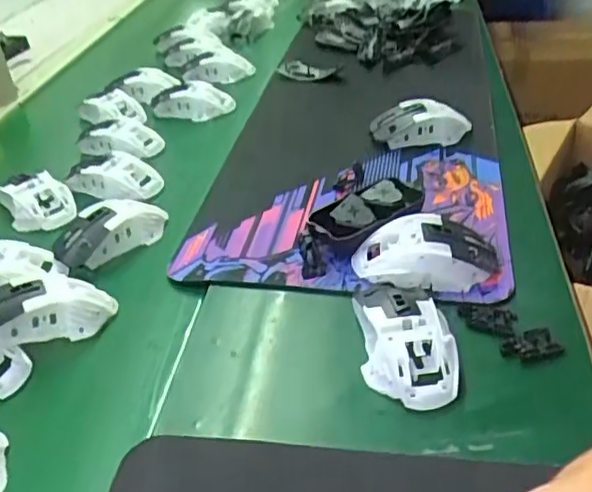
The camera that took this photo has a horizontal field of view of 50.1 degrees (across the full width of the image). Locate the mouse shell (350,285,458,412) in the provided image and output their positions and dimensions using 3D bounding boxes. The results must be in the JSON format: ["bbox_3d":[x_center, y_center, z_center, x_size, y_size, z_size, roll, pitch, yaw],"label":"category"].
[{"bbox_3d":[0.078,0.060,0.458,0.063,0.036,0.114,-6,37,3],"label":"mouse shell"}]

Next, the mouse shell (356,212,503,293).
[{"bbox_3d":[0.107,0.004,0.525,0.117,0.034,0.065,-6,37,3],"label":"mouse shell"}]

